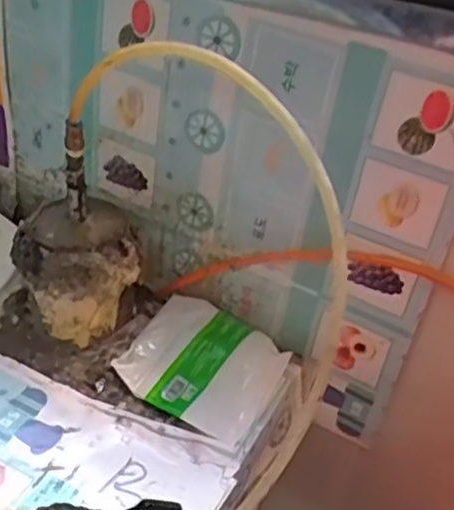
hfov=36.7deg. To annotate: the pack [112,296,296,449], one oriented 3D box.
[{"bbox_3d":[-0.022,0.094,0.622,0.130,0.027,0.123,19,36,19],"label":"pack"}]

